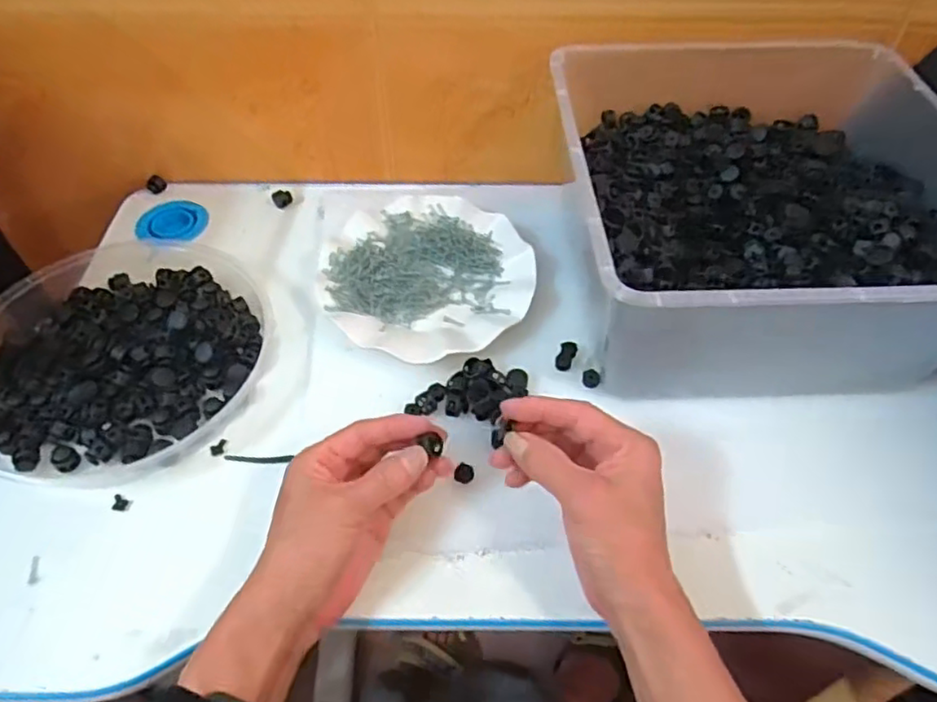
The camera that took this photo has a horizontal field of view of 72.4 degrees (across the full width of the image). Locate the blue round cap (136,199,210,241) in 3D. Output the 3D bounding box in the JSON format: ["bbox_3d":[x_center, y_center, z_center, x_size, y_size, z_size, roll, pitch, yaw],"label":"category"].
[{"bbox_3d":[-0.294,-0.132,0.639,0.061,0.009,0.061,0,52,0],"label":"blue round cap"}]

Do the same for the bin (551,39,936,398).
[{"bbox_3d":[0.223,-0.113,0.516,0.294,0.130,0.311,-2,52,-2],"label":"bin"}]

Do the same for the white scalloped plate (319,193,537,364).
[{"bbox_3d":[-0.033,-0.067,0.557,0.173,0.022,0.170,0,52,0],"label":"white scalloped plate"}]

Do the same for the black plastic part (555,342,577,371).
[{"bbox_3d":[0.079,0.003,0.516,0.014,0.004,0.030,16,53,11],"label":"black plastic part"}]

